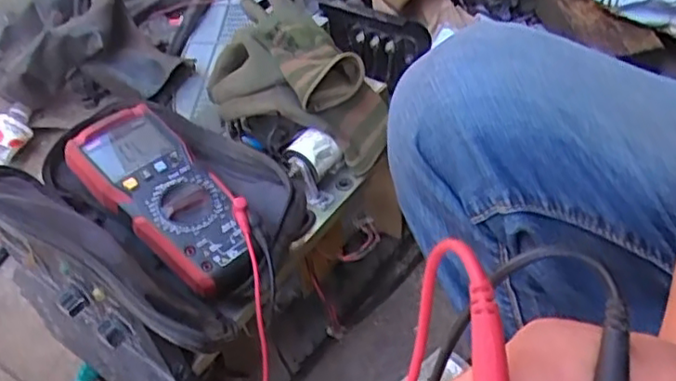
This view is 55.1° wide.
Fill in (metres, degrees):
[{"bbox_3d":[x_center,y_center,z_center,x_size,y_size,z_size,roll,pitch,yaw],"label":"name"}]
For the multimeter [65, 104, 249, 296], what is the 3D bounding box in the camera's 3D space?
[{"bbox_3d":[-0.146,0.005,0.549,0.082,0.036,0.180,-36,72,-30],"label":"multimeter"}]

